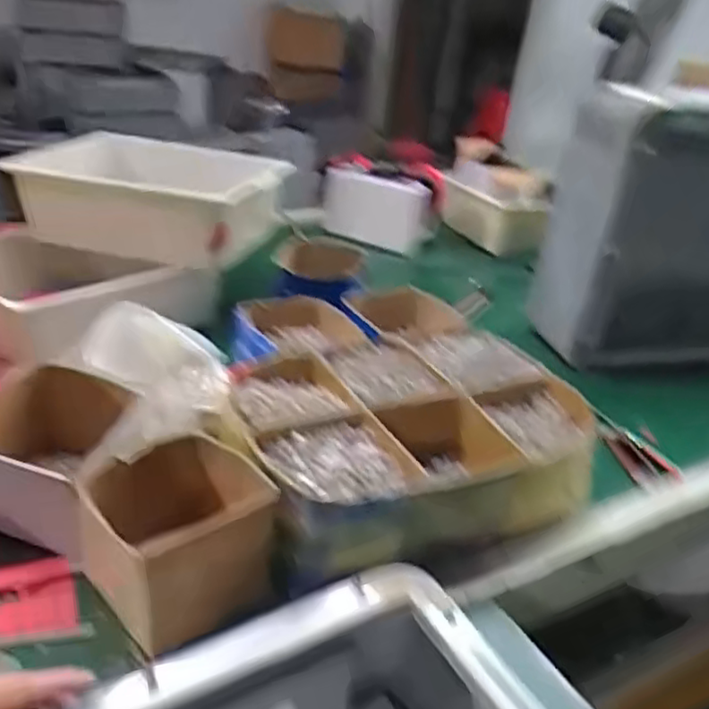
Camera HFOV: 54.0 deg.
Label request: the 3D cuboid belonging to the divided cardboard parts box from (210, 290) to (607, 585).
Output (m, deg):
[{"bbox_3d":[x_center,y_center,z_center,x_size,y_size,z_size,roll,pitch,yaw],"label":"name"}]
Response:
[{"bbox_3d":[0.031,0.062,0.870,0.405,0.109,0.427,-10,34,-27],"label":"divided cardboard parts box"}]

